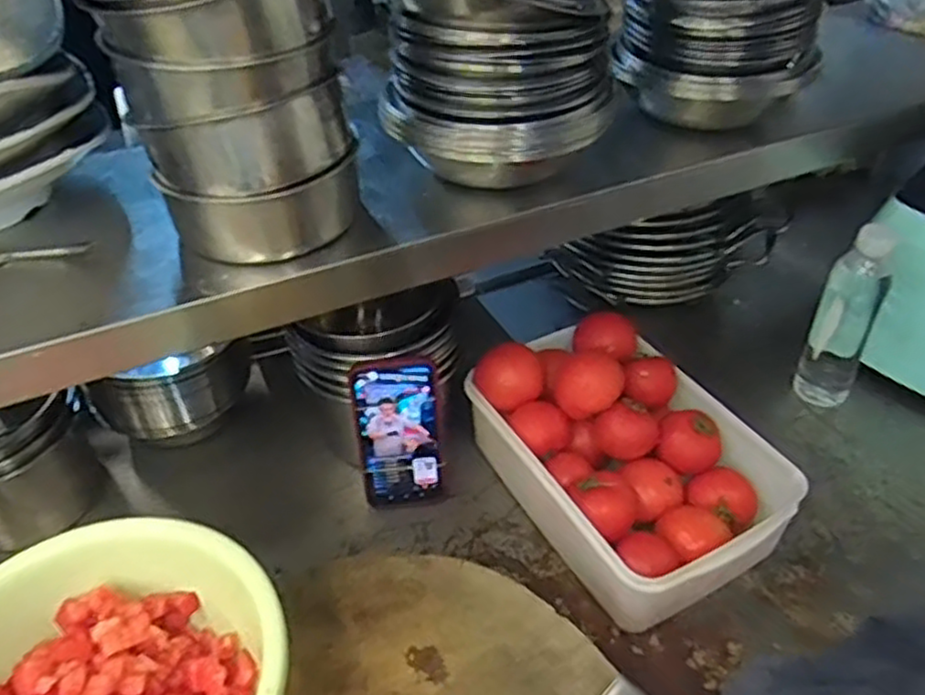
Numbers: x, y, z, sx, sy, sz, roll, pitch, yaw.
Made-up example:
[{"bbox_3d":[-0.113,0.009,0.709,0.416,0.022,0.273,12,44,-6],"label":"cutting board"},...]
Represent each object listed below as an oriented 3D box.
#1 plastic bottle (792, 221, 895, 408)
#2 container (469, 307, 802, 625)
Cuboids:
[{"bbox_3d":[0.409,-0.039,0.765,0.061,0.206,0.070,22,46,25],"label":"plastic bottle"},{"bbox_3d":[0.155,0.099,0.693,0.197,0.122,0.281,-22,45,-22],"label":"container"}]

